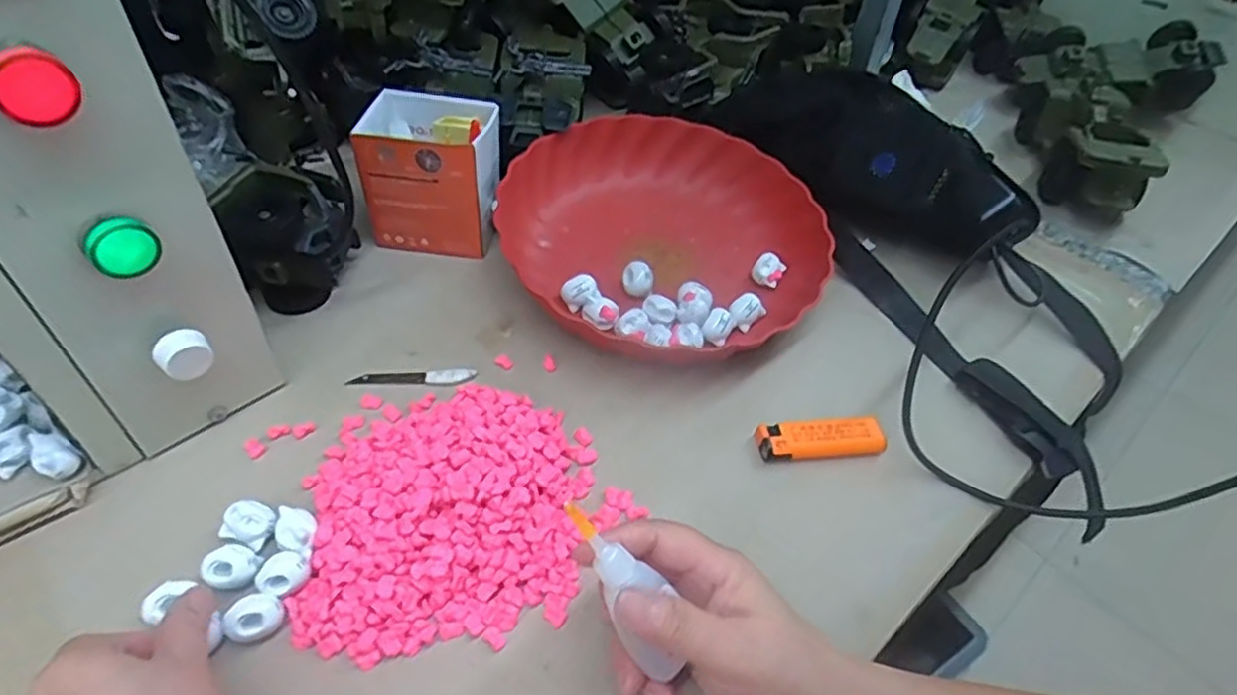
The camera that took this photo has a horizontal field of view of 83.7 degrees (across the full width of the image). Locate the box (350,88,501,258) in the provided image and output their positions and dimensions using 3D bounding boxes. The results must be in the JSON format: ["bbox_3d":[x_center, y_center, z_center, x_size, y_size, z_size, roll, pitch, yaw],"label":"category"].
[{"bbox_3d":[-0.140,-0.131,0.523,0.094,0.094,0.066,5,47,-1],"label":"box"}]

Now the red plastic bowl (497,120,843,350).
[{"bbox_3d":[0.037,-0.093,0.531,0.216,0.054,0.226,3,47,-3],"label":"red plastic bowl"}]

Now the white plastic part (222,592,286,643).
[{"bbox_3d":[-0.177,0.131,0.335,0.025,0.011,0.020,-33,58,-30],"label":"white plastic part"}]

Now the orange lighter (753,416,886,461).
[{"bbox_3d":[0.128,0.058,0.435,0.081,0.012,0.023,-5,48,-10],"label":"orange lighter"}]

